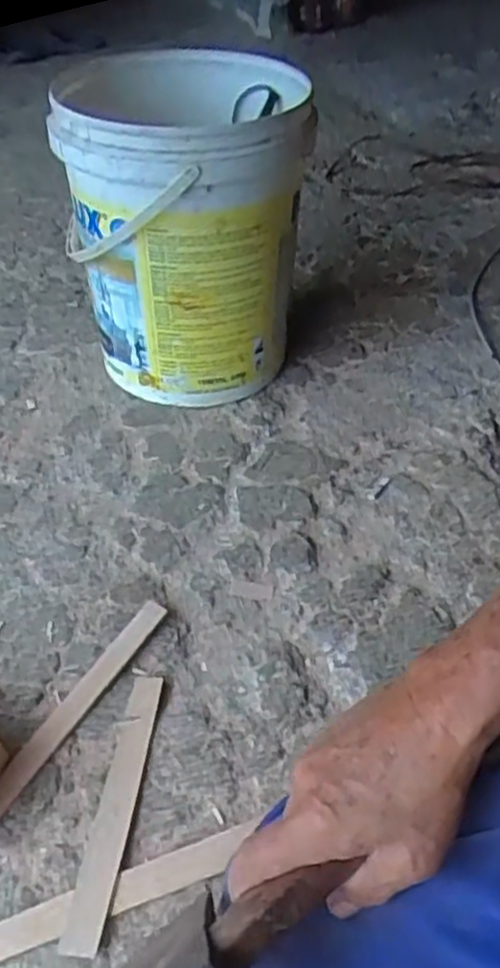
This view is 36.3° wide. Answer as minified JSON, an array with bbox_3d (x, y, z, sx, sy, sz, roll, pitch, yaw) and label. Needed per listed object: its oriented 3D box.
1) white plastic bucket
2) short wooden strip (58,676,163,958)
[{"bbox_3d":[-0.072,-0.310,0.971,0.276,0.398,0.305,-7,46,-4],"label":"white plastic bucket"},{"bbox_3d":[-0.114,0.268,0.647,0.031,0.008,0.229,5,46,8],"label":"short wooden strip"}]

